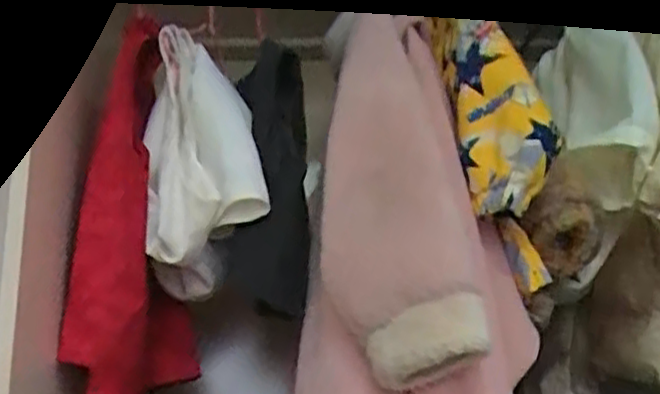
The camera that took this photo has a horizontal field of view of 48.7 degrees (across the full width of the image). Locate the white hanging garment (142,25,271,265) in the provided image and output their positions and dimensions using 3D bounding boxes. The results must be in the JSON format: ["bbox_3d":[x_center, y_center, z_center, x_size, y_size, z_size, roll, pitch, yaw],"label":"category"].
[{"bbox_3d":[-0.154,-0.072,0.898,0.138,0.285,0.063,-3,-19,-4],"label":"white hanging garment"}]

